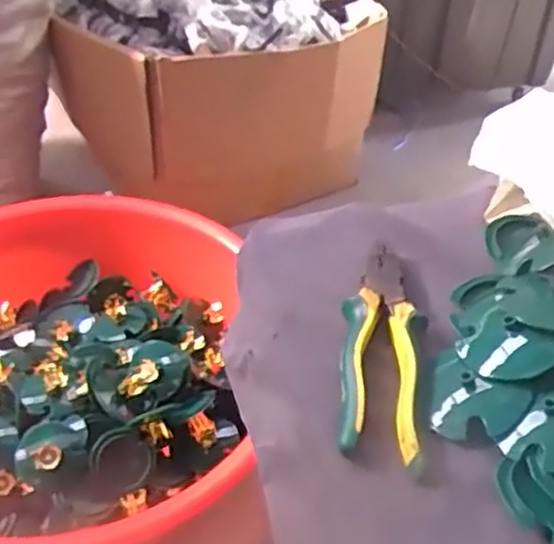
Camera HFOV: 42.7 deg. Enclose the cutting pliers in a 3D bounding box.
[{"bbox_3d":[0.075,0.051,0.498,0.055,0.025,0.177,7,44,4],"label":"cutting pliers"}]

